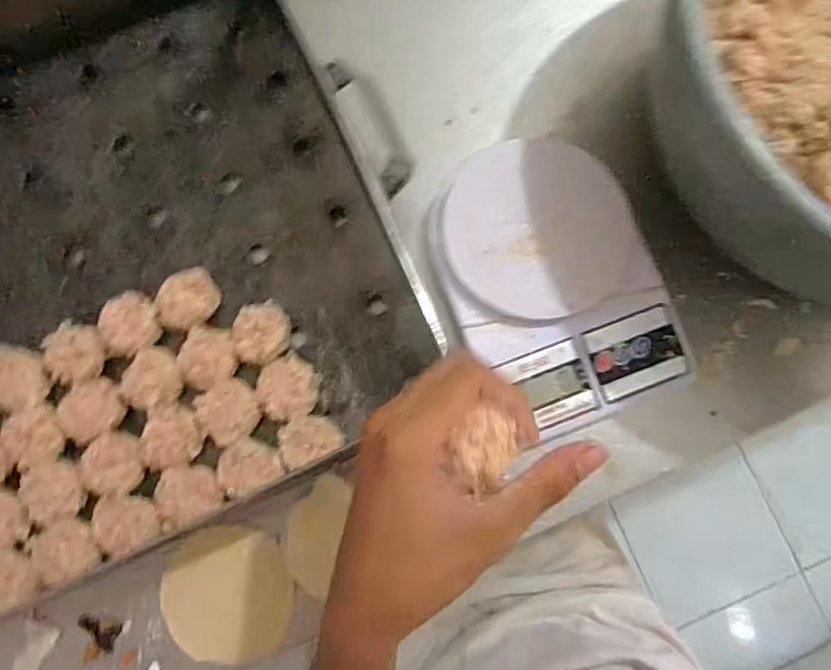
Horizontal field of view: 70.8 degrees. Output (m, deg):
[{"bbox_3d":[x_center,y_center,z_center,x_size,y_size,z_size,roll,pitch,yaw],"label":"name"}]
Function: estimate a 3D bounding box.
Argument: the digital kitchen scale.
[{"bbox_3d":[0.103,-0.042,0.421,0.154,0.034,0.206,-19,81,-4],"label":"digital kitchen scale"}]

